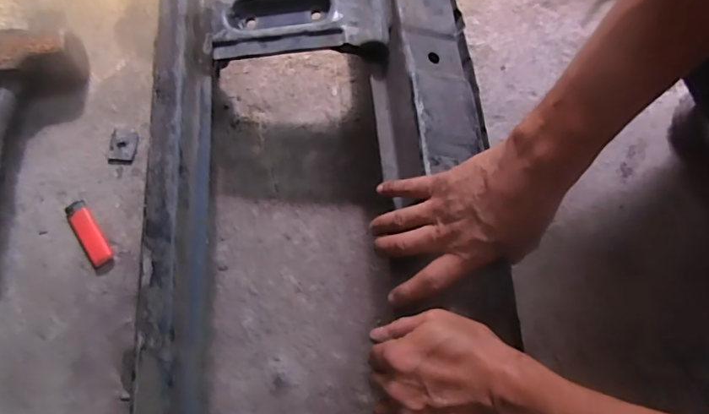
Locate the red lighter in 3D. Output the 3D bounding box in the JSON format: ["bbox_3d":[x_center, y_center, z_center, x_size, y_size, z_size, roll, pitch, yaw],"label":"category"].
[{"bbox_3d":[-0.298,0.028,0.531,0.025,0.009,0.077,-32,78,-9],"label":"red lighter"}]

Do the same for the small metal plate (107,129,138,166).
[{"bbox_3d":[-0.274,-0.070,0.565,0.031,0.006,0.043,2,75,-1],"label":"small metal plate"}]

